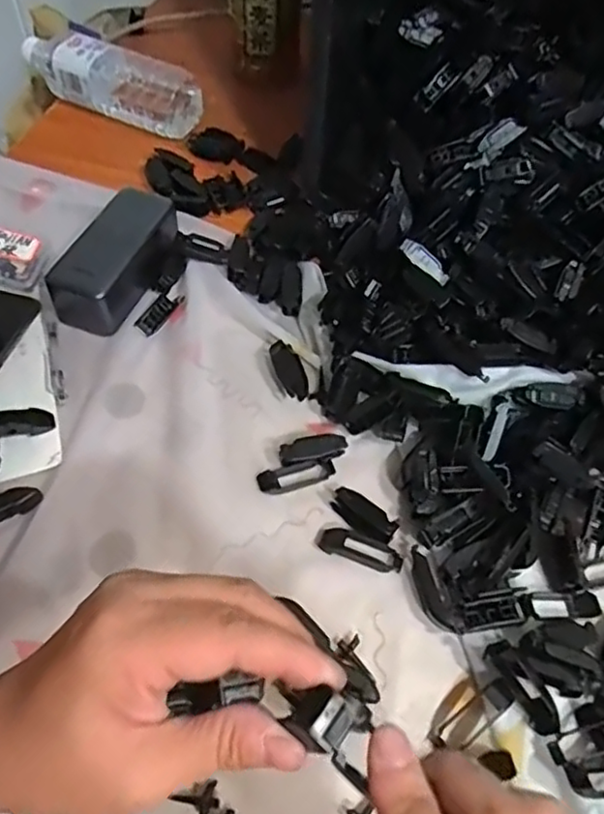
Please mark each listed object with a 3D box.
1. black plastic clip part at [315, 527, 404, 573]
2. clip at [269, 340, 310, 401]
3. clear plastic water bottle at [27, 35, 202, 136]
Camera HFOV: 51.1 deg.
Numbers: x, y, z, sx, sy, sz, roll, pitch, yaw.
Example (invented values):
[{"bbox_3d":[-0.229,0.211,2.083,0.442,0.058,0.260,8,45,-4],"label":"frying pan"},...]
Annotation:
[{"bbox_3d":[0.040,0.097,0.432,0.060,0.009,0.019,18,57,9],"label":"black plastic clip part"},{"bbox_3d":[-0.008,-0.029,0.504,0.022,0.009,0.049,-24,84,-18],"label":"clip"},{"bbox_3d":[-0.211,-0.353,0.678,0.205,0.058,0.056,23,58,12],"label":"clear plastic water bottle"}]

